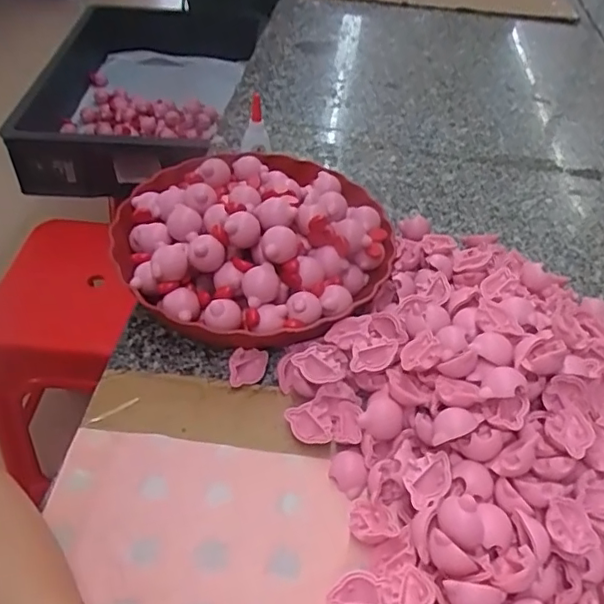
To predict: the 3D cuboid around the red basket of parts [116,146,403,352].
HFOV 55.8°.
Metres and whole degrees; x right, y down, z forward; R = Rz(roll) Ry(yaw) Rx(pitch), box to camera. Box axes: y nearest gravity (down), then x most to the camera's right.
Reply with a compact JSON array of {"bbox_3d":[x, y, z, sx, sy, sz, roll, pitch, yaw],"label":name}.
[{"bbox_3d":[-0.041,-0.057,0.509,0.228,0.088,0.229,-18,50,-20],"label":"red basket of parts"}]

